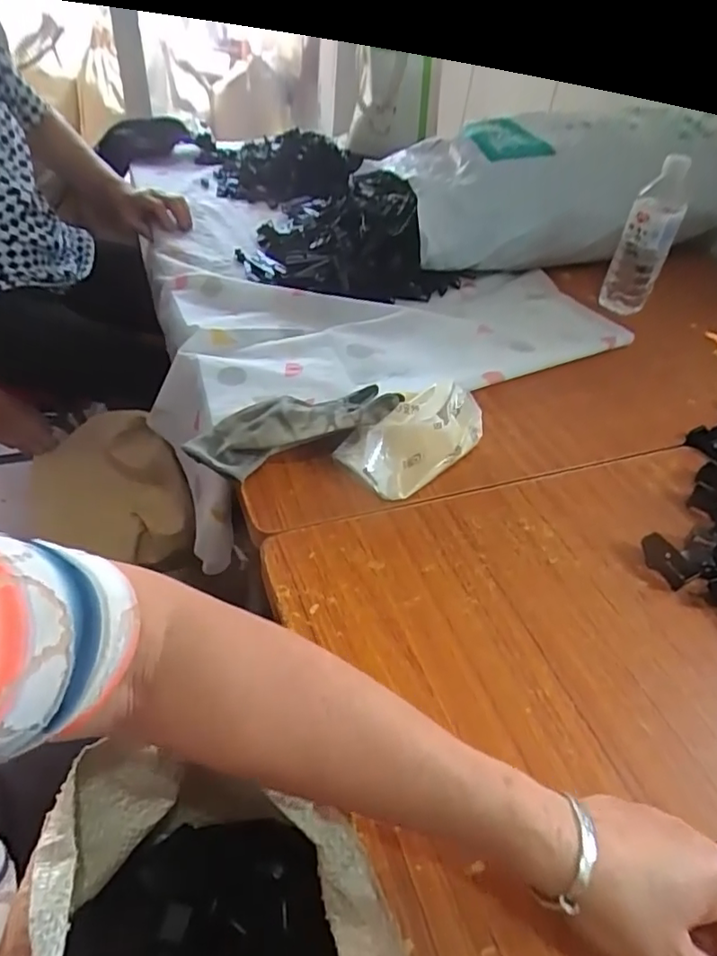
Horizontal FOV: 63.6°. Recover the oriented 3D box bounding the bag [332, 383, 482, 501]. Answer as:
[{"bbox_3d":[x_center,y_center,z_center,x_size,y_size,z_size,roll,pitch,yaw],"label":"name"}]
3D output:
[{"bbox_3d":[0.056,-0.042,0.568,0.130,0.065,0.078,-27,53,-30],"label":"bag"}]

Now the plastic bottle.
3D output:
[{"bbox_3d":[0.404,-0.325,0.821,0.069,0.191,0.064,21,46,15],"label":"plastic bottle"}]

